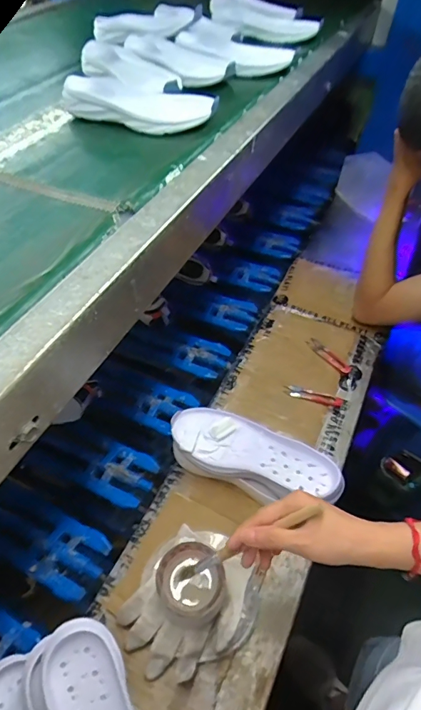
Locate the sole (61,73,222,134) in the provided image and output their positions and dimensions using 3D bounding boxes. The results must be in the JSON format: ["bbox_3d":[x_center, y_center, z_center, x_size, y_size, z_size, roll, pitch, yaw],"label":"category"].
[{"bbox_3d":[-0.097,-0.353,0.604,0.215,0.036,0.086,22,52,17],"label":"sole"}]

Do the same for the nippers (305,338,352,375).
[{"bbox_3d":[0.225,0.000,0.816,0.027,0.004,0.100,-31,57,-25],"label":"nippers"}]

